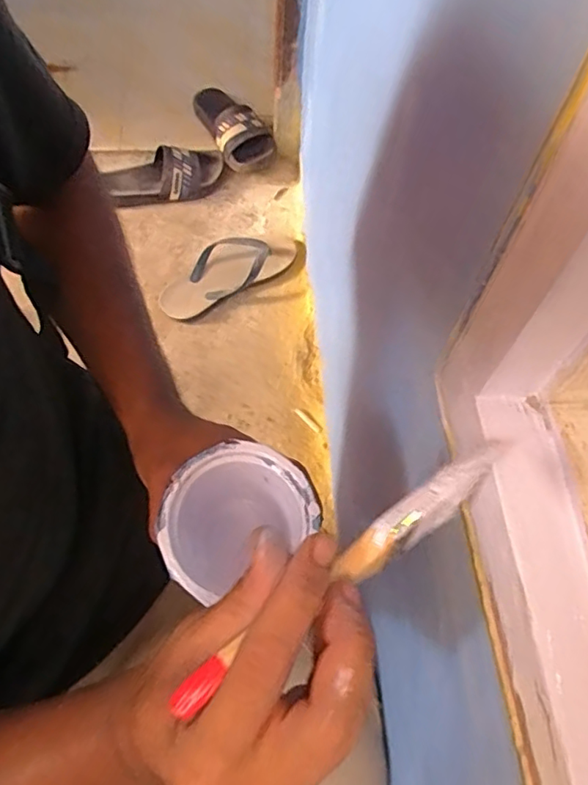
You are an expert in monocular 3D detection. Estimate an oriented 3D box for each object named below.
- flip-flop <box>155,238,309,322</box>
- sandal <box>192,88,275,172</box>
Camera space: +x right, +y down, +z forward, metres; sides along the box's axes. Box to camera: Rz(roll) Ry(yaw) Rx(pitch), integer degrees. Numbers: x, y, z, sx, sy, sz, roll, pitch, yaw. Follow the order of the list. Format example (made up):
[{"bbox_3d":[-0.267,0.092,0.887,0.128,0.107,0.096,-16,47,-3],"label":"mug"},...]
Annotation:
[{"bbox_3d":[-0.107,-0.214,0.992,0.271,0.039,0.119,-26,65,-18],"label":"flip-flop"},{"bbox_3d":[-0.115,-0.527,1.130,0.104,0.083,0.221,-21,63,-16],"label":"sandal"}]

